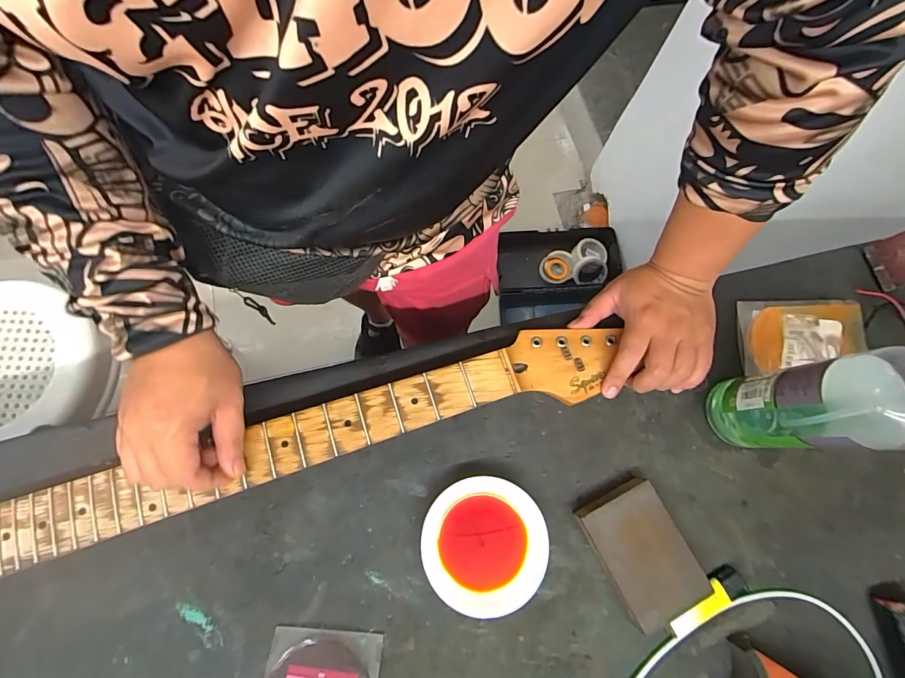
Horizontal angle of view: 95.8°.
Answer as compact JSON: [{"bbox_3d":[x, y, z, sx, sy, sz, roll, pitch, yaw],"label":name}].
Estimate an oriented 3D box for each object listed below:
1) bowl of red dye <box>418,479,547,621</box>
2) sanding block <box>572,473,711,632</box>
[{"bbox_3d":[0.026,0.175,0.351,0.099,0.027,0.103,0,74,-1],"label":"bowl of red dye"},{"bbox_3d":[0.161,0.182,0.351,0.069,0.027,0.102,-26,76,-8],"label":"sanding block"}]

